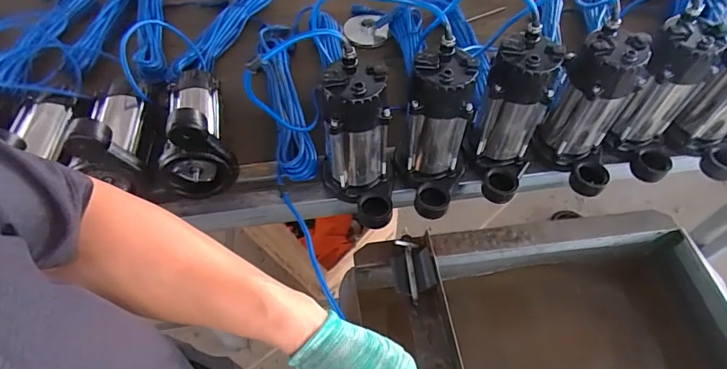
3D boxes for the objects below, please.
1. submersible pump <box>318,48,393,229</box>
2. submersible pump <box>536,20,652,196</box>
[{"bbox_3d":[-0.006,-0.054,0.653,0.108,0.231,0.150,-4,56,-4],"label":"submersible pump"},{"bbox_3d":[0.369,-0.110,0.685,0.094,0.219,0.149,-39,65,-24],"label":"submersible pump"}]

